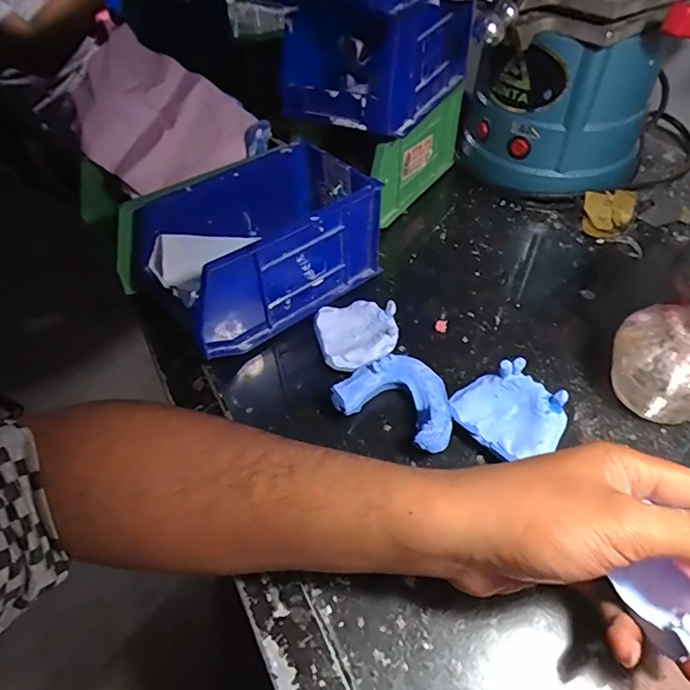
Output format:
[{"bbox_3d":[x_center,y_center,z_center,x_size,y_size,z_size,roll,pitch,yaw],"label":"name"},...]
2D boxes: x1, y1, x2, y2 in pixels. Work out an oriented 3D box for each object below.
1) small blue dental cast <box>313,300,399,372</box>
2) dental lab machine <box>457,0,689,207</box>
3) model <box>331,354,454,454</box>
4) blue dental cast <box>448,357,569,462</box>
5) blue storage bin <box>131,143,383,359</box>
[{"bbox_3d":[0.009,-0.008,0.365,0.059,0.027,0.056,-2,49,2],"label":"small blue dental cast"},{"bbox_3d":[0.224,-0.245,0.464,0.209,0.174,0.165,4,50,6],"label":"dental lab machine"},{"bbox_3d":[0.039,0.037,0.326,0.077,0.027,0.058,23,54,21],"label":"model"},{"bbox_3d":[0.105,0.044,0.313,0.055,0.031,0.062,-30,54,-21],"label":"blue dental cast"},{"bbox_3d":[-0.067,-0.077,0.388,0.164,0.089,0.106,-32,55,-22],"label":"blue storage bin"}]

